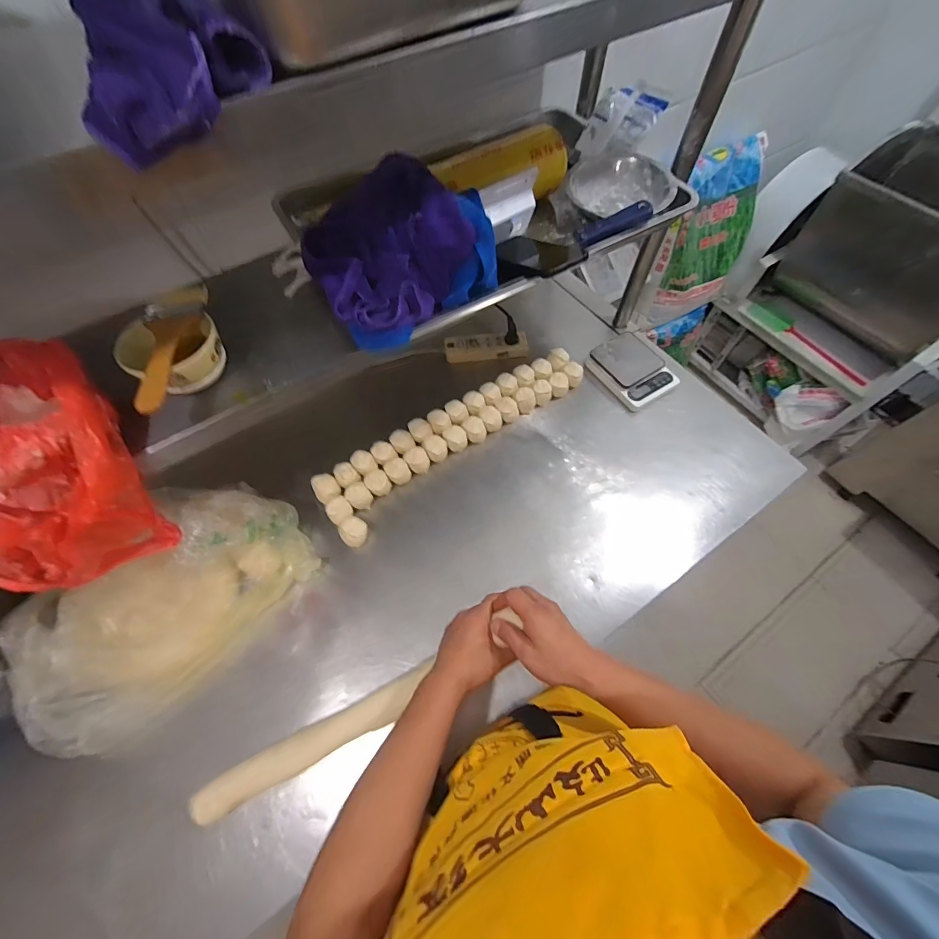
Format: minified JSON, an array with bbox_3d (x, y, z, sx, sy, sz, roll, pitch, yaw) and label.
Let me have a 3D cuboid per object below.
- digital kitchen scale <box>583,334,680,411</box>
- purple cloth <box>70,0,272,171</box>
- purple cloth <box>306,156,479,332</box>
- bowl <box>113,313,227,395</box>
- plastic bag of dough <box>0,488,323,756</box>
[{"bbox_3d":[0.360,-0.224,0.896,0.140,0.030,0.169,-31,66,-14],"label":"digital kitchen scale"},{"bbox_3d":[-0.218,-0.283,0.278,0.089,0.072,0.118,16,63,9],"label":"purple cloth"},{"bbox_3d":[-0.099,-0.284,0.511,0.202,0.088,0.189,-32,66,-15],"label":"purple cloth"},{"bbox_3d":[-0.364,-0.144,0.502,0.096,0.063,0.096,0,62,1],"label":"bowl"},{"bbox_3d":[-0.482,0.205,0.626,0.227,0.145,0.451,41,70,20],"label":"plastic bag of dough"}]

